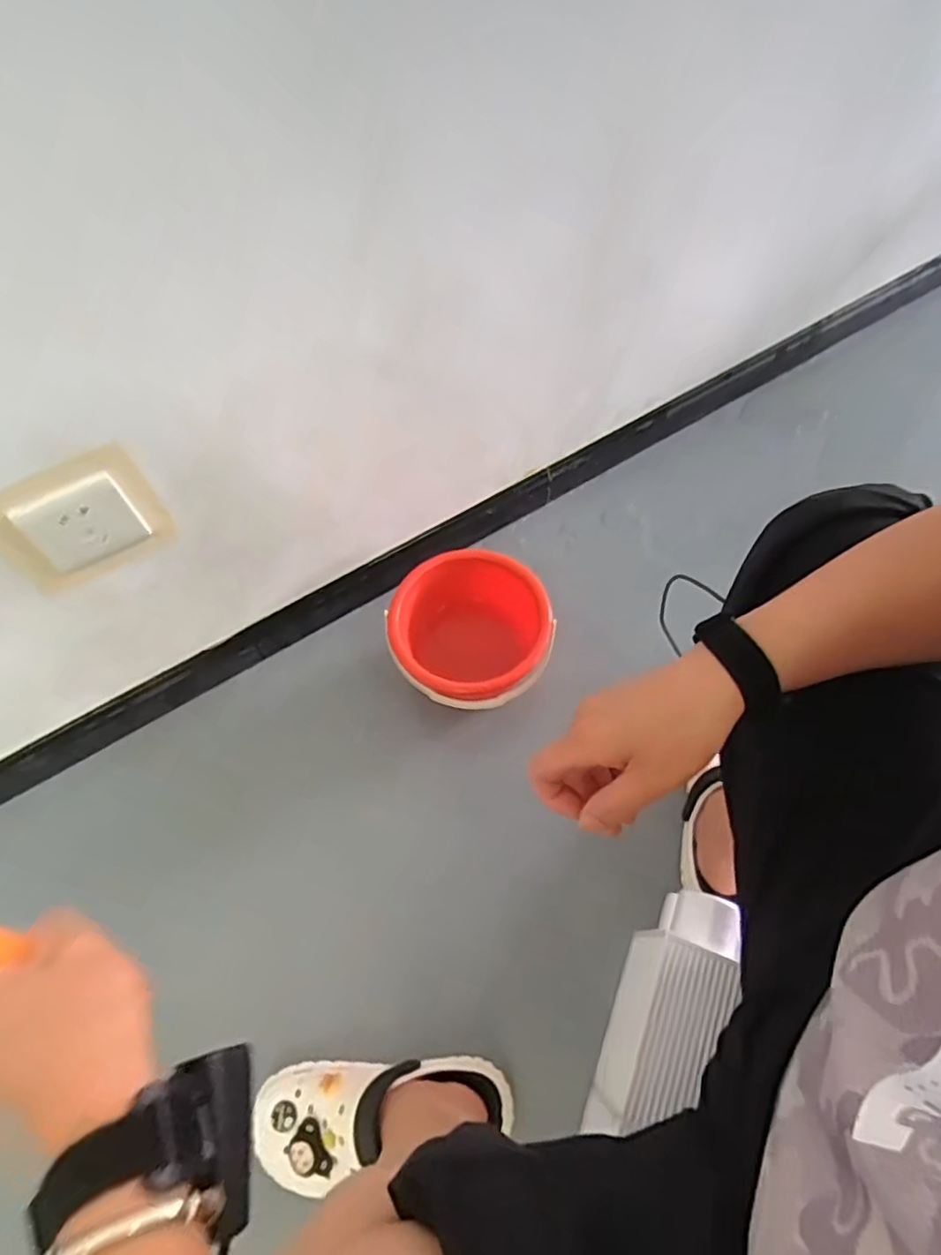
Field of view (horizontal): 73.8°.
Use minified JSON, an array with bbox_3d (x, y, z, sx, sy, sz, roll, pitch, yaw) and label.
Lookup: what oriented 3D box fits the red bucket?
[{"bbox_3d":[0.005,0.016,0.814,0.192,0.154,0.180,-1,63,2],"label":"red bucket"}]

